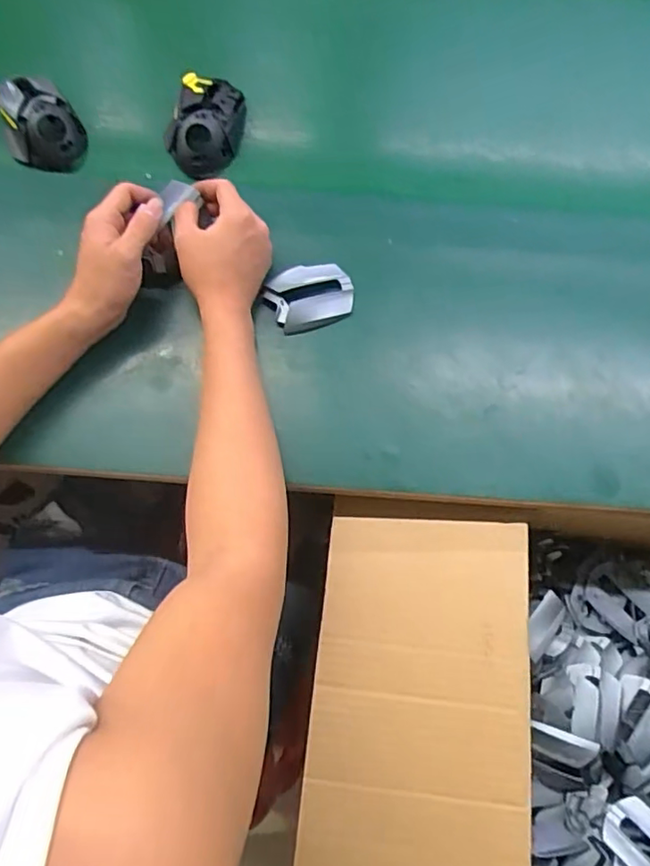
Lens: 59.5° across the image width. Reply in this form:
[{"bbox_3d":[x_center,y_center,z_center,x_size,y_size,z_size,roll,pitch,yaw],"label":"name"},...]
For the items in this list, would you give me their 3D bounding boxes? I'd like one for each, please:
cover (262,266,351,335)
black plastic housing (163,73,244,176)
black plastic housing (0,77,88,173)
[{"bbox_3d":[-0.014,-0.129,0.538,0.079,0.014,0.061,-24,73,-10],"label":"cover"},{"bbox_3d":[-0.122,-0.324,0.586,0.072,0.045,0.108,16,75,0],"label":"black plastic housing"},{"bbox_3d":[-0.286,-0.310,0.569,0.074,0.038,0.105,-32,80,-11],"label":"black plastic housing"}]

